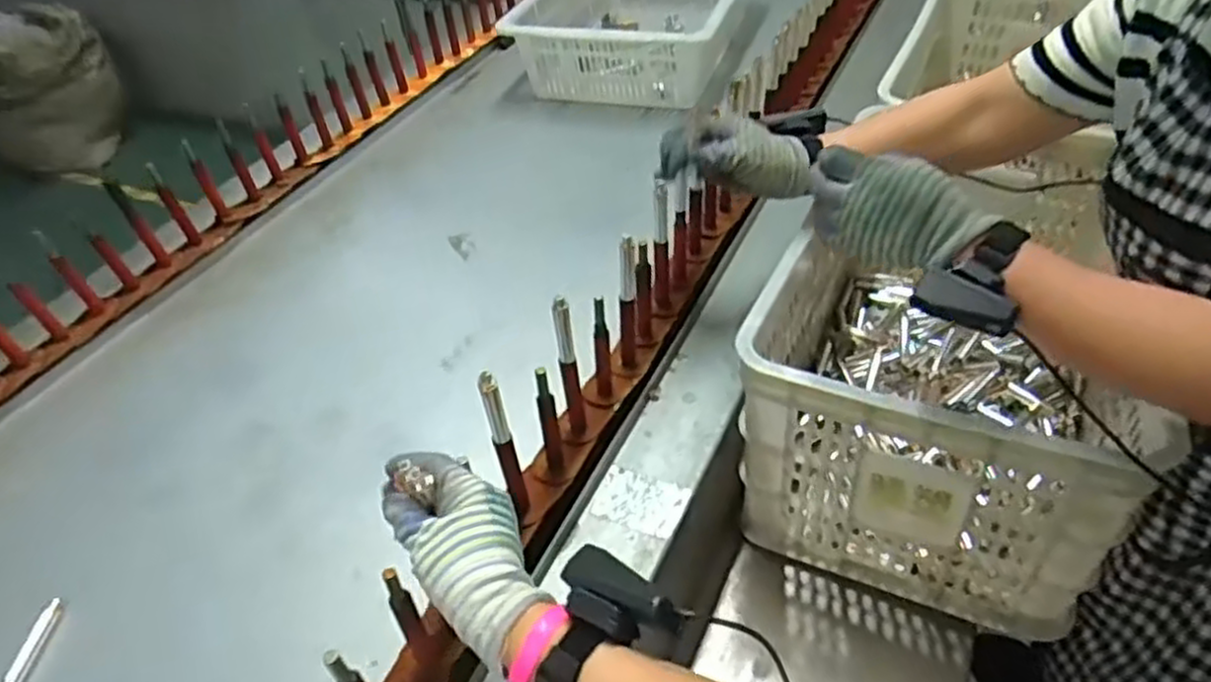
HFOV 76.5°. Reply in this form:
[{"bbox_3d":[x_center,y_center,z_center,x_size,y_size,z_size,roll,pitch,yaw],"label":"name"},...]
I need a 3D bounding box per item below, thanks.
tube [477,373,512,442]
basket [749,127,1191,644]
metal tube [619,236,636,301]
[{"bbox_3d":[-0.089,0.053,0.612,0.014,0.071,0.011,-14,47,-7],"label":"tube"},{"bbox_3d":[0.420,-0.019,0.869,0.372,0.295,0.578,21,53,23],"label":"basket"},{"bbox_3d":[0.021,-0.071,0.743,0.016,0.076,0.020,-4,47,2],"label":"metal tube"}]

